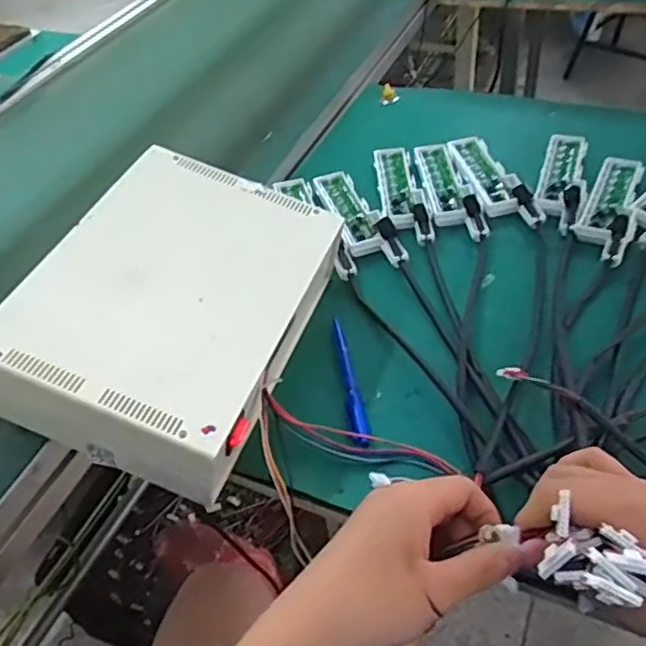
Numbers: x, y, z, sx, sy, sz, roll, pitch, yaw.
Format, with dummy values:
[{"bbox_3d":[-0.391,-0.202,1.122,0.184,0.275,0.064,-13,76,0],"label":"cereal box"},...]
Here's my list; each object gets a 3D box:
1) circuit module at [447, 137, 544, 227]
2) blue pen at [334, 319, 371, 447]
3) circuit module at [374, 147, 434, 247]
[{"bbox_3d":[0.177,-0.154,0.673,0.049,0.014,0.146,-11,46,-5],"label":"circuit module"},{"bbox_3d":[0.020,0.044,0.528,0.014,0.009,0.130,-10,46,-4],"label":"blue pen"},{"bbox_3d":[0.083,-0.137,0.673,0.040,0.013,0.155,-8,46,-1],"label":"circuit module"}]

